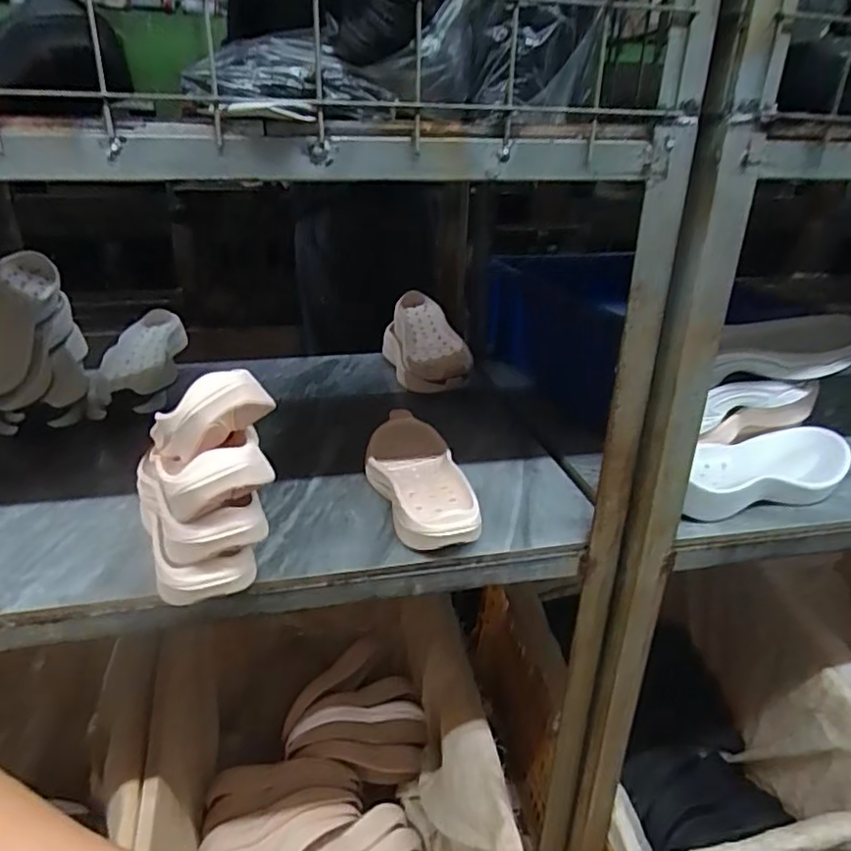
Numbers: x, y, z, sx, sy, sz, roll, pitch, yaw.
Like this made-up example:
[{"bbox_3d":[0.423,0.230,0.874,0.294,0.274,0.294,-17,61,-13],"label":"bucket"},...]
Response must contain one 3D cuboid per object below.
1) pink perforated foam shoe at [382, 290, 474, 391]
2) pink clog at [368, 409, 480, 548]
[{"bbox_3d":[-0.001,-0.134,1.084,0.110,0.102,0.271,-3,26,-14],"label":"pink perforated foam shoe"},{"bbox_3d":[-0.010,0.055,0.733,0.109,0.057,0.281,-1,25,-10],"label":"pink clog"}]

